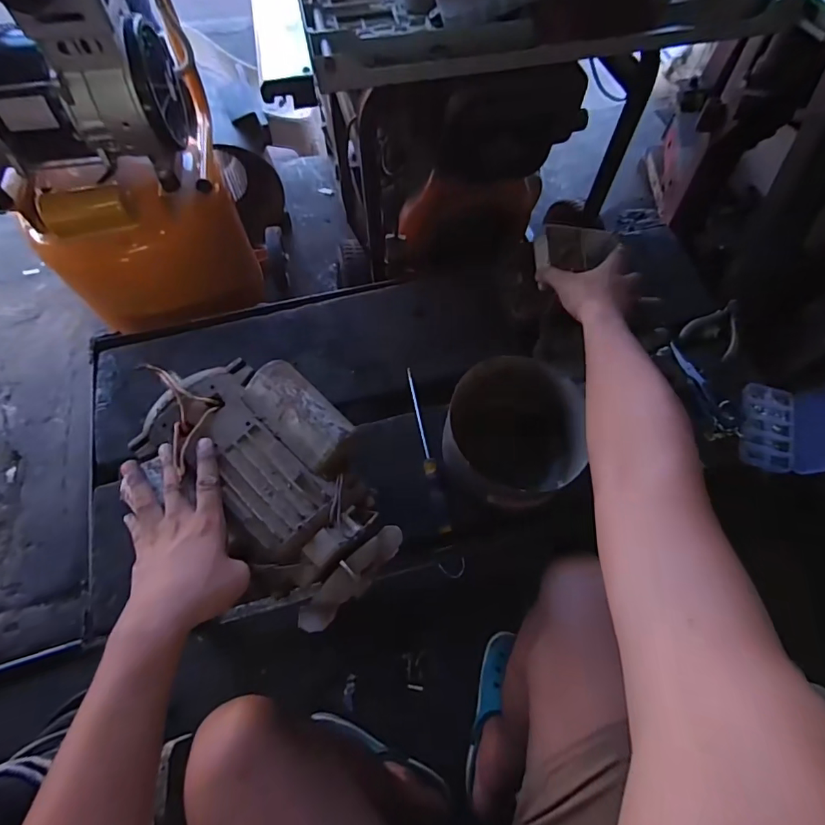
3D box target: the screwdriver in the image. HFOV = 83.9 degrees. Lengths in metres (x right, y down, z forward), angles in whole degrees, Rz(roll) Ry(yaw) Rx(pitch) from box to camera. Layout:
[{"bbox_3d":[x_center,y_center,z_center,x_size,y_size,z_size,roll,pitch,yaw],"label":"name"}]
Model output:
[{"bbox_3d":[0.018,0.047,0.641,0.018,0.022,0.244,-11,67,-6],"label":"screwdriver"}]

